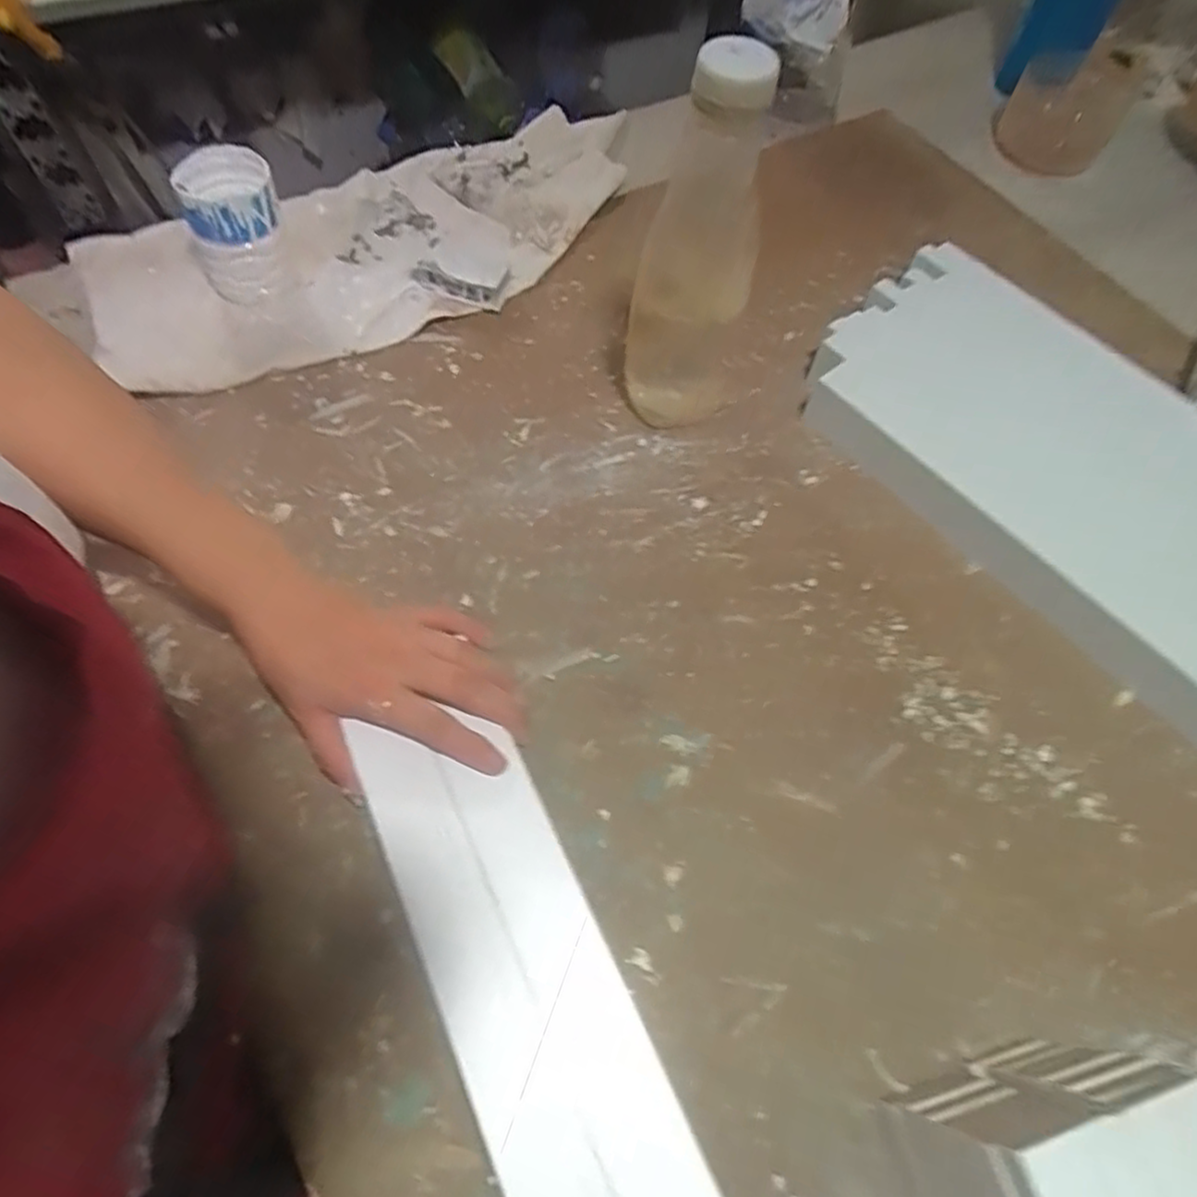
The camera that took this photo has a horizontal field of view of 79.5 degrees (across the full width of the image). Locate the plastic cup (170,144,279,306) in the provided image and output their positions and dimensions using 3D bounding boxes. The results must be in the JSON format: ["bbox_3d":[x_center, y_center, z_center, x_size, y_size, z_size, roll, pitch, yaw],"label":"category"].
[{"bbox_3d":[-0.268,-0.276,0.533,0.066,0.083,0.066,-20,64,-14],"label":"plastic cup"}]

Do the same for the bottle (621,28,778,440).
[{"bbox_3d":[0.063,-0.209,0.438,0.077,0.227,0.071,16,62,5],"label":"bottle"}]

